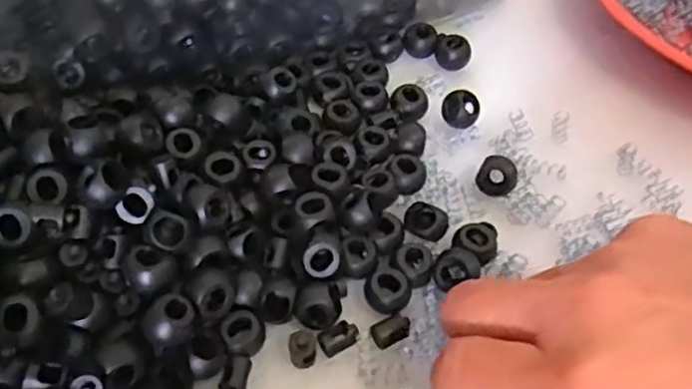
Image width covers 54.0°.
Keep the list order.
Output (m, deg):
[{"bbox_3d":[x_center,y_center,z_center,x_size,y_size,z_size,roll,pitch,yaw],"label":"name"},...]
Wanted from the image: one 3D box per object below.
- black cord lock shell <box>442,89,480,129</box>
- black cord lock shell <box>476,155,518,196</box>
[{"bbox_3d":[0.053,-0.039,0.314,0.017,0.012,0.014,12,54,5],"label":"black cord lock shell"},{"bbox_3d":[0.065,-0.008,0.291,0.016,0.013,0.012,22,56,12],"label":"black cord lock shell"}]

